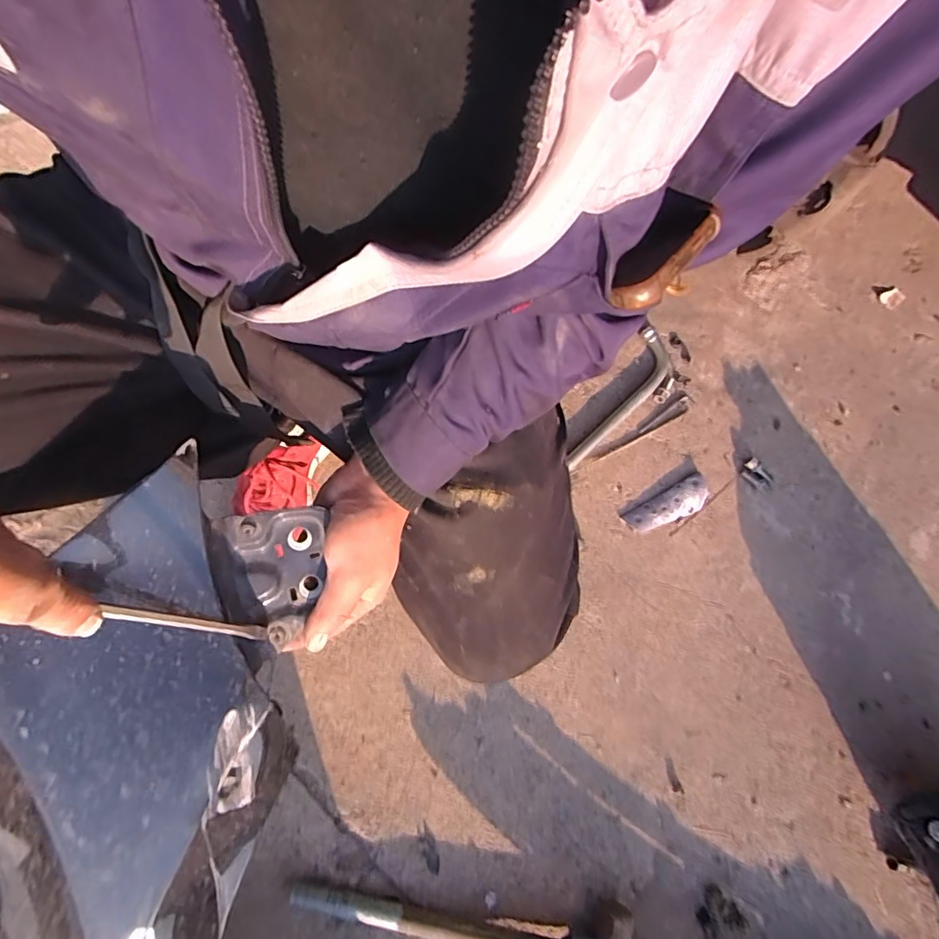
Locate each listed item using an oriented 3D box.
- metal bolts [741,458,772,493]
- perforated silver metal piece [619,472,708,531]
[{"bbox_3d":[0.447,0.010,0.781,0.039,0.016,0.051,-35,78,-12],"label":"metal bolts"},{"bbox_3d":[0.301,0.057,0.759,0.140,0.012,0.047,-27,76,-10],"label":"perforated silver metal piece"}]

